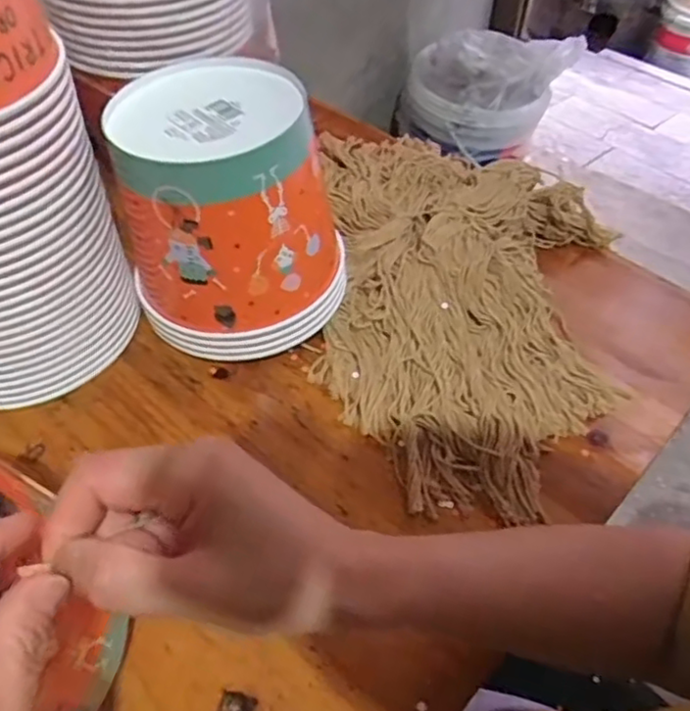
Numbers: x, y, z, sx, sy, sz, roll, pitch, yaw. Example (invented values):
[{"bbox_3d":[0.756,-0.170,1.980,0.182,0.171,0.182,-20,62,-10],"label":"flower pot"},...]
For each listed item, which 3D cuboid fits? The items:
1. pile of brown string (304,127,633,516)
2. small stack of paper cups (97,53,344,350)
[{"bbox_3d":[0.100,-0.067,0.540,0.237,0.049,0.404,2,51,-1],"label":"pile of brown string"},{"bbox_3d":[-0.080,-0.103,0.487,0.144,0.165,0.143,-8,51,-9],"label":"small stack of paper cups"}]

